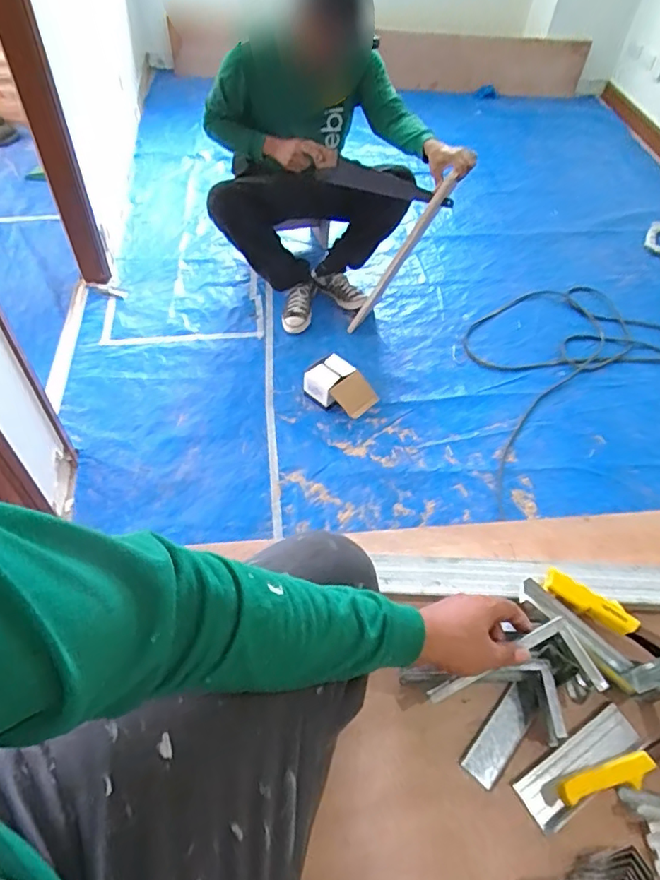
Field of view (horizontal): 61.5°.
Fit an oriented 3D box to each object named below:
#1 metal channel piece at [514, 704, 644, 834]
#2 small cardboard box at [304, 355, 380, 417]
[{"bbox_3d":[0.263,0.335,0.574,0.151,0.018,0.048,-24,66,-22],"label":"metal channel piece"},{"bbox_3d":[0.030,-0.161,1.765,0.142,0.126,0.220,-37,62,-27],"label":"small cardboard box"}]

